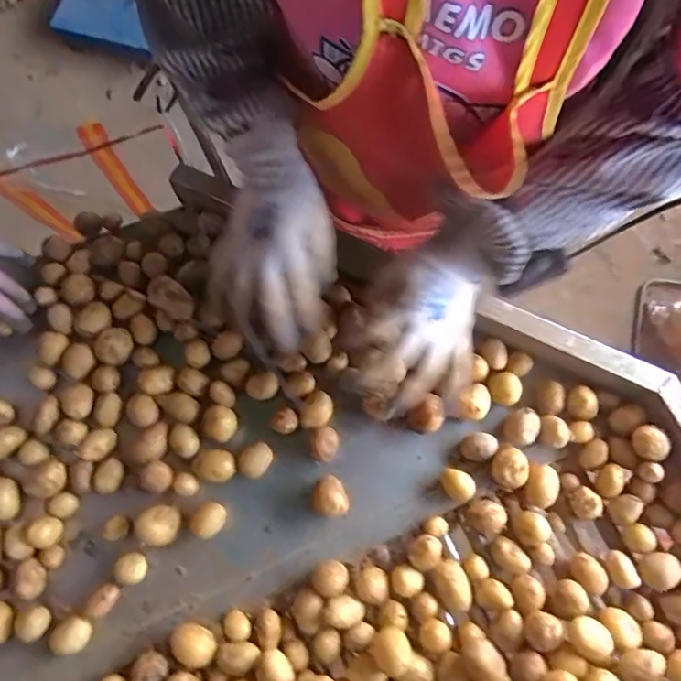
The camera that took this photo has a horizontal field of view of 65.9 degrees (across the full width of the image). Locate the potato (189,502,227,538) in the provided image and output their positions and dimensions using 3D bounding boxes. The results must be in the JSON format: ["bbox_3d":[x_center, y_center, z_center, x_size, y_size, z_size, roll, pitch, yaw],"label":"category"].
[{"bbox_3d":[-0.124,0.171,0.500,0.035,0.021,0.027,-43,79,-13],"label":"potato"}]

